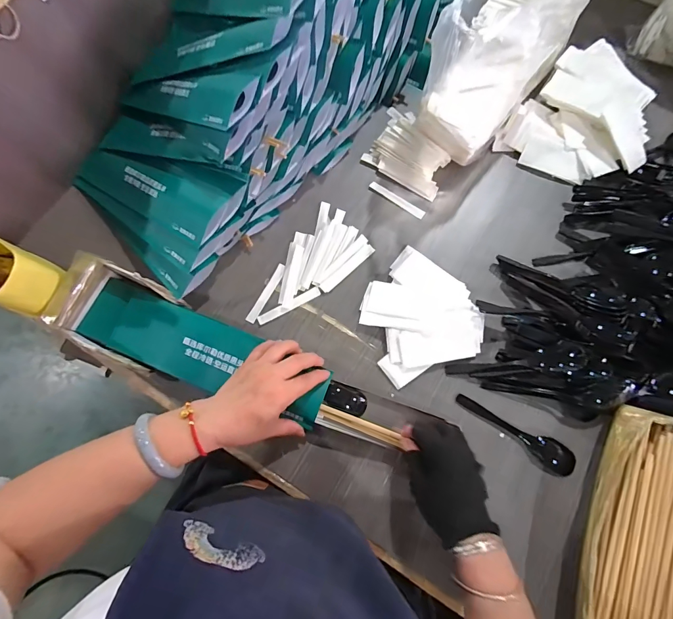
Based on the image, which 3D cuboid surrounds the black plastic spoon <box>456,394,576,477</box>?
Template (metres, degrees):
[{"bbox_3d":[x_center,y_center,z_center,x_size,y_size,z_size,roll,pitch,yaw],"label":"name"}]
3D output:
[{"bbox_3d":[0.217,0.154,0.451,0.154,0.012,0.037,28,78,8],"label":"black plastic spoon"}]

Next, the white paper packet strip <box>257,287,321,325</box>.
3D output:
[{"bbox_3d":[-0.065,-0.005,0.499,0.091,0.004,0.013,-27,77,-5],"label":"white paper packet strip"}]

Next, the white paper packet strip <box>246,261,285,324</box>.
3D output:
[{"bbox_3d":[-0.096,-0.023,0.504,0.013,0.004,0.090,27,78,8],"label":"white paper packet strip"}]

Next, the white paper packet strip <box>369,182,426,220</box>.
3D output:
[{"bbox_3d":[0.089,-0.161,0.539,0.090,0.004,0.013,33,79,9],"label":"white paper packet strip"}]

